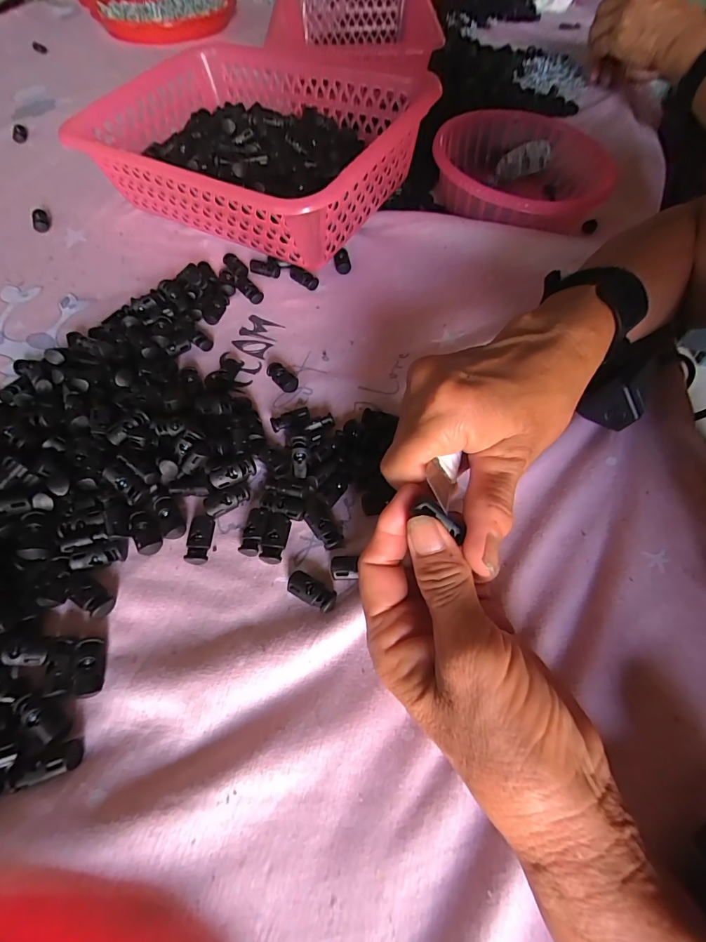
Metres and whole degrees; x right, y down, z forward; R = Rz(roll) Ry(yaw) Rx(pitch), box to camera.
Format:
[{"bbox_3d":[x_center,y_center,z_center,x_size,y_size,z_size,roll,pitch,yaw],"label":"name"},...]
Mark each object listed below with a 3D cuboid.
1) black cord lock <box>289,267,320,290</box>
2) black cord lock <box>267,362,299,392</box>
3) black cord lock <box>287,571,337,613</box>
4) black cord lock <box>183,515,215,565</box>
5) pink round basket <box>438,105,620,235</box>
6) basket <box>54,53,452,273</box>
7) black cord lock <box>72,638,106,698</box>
[{"bbox_3d":[-0.045,-0.177,0.375,0.031,0.010,0.011,33,65,18],"label":"black cord lock"},{"bbox_3d":[-0.053,-0.071,0.309,0.015,0.008,0.028,-35,65,-19],"label":"black cord lock"},{"bbox_3d":[-0.024,0.067,0.228,0.029,0.009,0.014,25,62,14],"label":"black cord lock"},{"bbox_3d":[-0.091,0.041,0.243,0.013,0.008,0.028,1,59,0],"label":"black cord lock"},{"bbox_3d":[0.161,-0.291,0.400,0.158,0.053,0.167,0,59,0],"label":"pink round basket"},{"bbox_3d":[-0.097,-0.308,0.402,0.297,0.101,0.215,28,63,16],"label":"basket"},{"bbox_3d":[-0.134,0.100,0.207,0.012,0.010,0.027,-10,60,-6],"label":"black cord lock"}]

